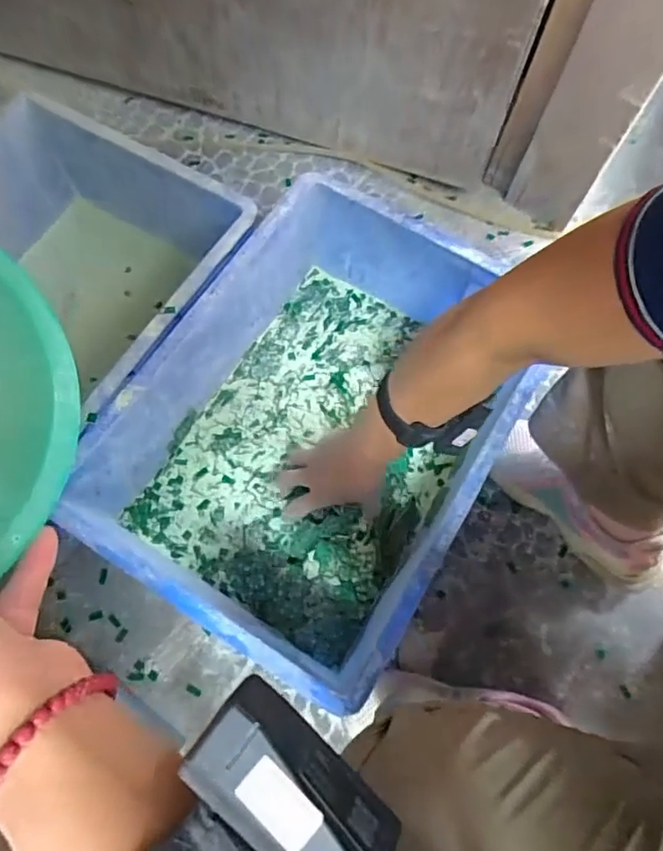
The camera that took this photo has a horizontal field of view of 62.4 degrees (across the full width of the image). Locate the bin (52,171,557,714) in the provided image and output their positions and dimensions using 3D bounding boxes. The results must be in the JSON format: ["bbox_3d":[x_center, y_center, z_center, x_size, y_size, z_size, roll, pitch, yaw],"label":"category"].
[{"bbox_3d":[-0.015,-0.002,0.621,0.355,0.168,0.462,30,71,9],"label":"bin"}]

